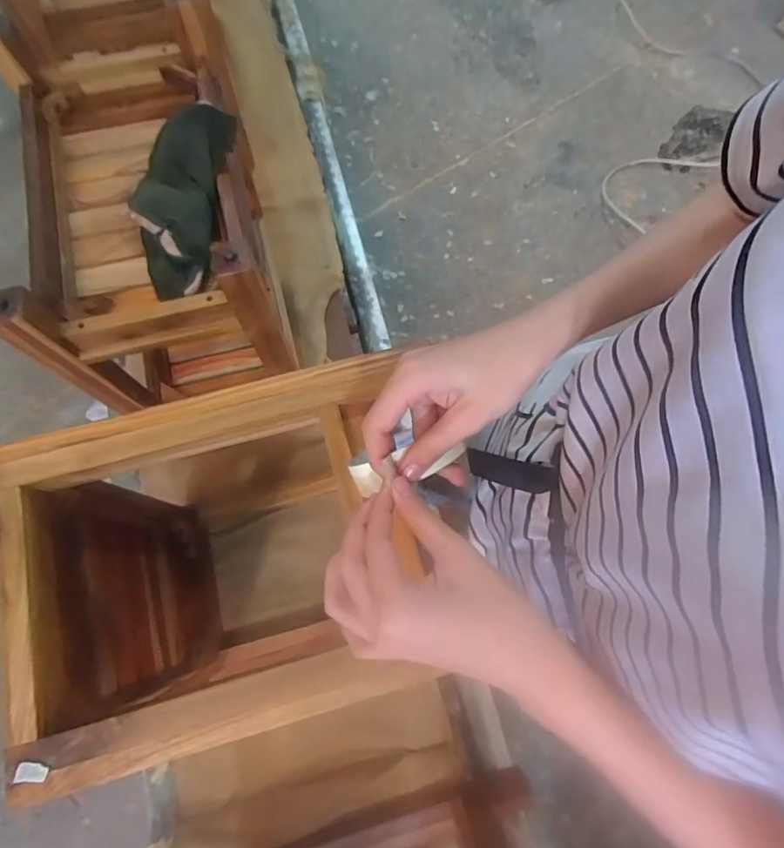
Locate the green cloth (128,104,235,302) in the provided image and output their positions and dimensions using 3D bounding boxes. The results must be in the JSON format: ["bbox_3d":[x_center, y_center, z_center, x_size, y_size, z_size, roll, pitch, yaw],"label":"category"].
[{"bbox_3d":[-0.304,-0.309,0.691,0.132,0.062,0.266,11,93,3],"label":"green cloth"}]

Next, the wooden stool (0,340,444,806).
[{"bbox_3d":[-0.176,0.191,0.678,0.406,0.508,0.300,-14,73,-5],"label":"wooden stool"}]

